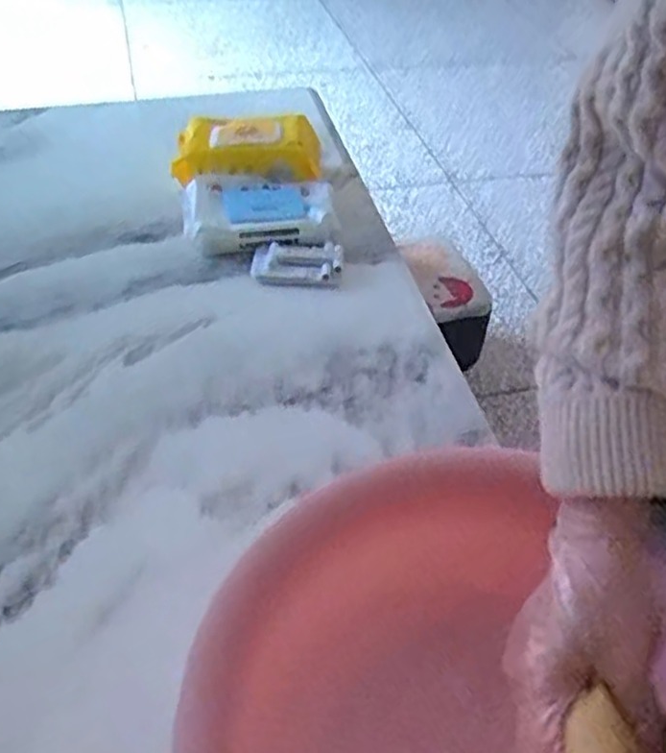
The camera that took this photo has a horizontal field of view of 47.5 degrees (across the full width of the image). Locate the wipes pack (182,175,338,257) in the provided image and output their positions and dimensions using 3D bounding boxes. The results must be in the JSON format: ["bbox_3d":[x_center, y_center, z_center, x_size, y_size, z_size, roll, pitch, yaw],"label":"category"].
[{"bbox_3d":[-0.089,-0.205,0.952,0.196,0.051,0.119,-11,46,-14],"label":"wipes pack"}]

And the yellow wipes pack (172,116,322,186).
[{"bbox_3d":[-0.116,-0.310,1.013,0.206,0.060,0.138,-13,45,-16],"label":"yellow wipes pack"}]

